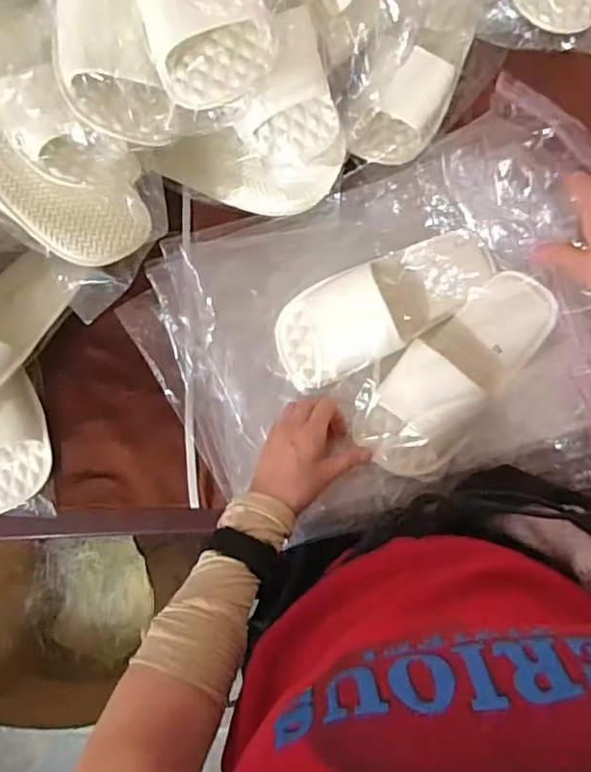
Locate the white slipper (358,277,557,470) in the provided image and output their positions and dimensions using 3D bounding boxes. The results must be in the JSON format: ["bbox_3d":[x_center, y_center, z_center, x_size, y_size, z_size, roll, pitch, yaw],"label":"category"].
[{"bbox_3d":[0.157,-0.015,0.552,0.094,0.038,0.223,42,89,6],"label":"white slipper"}]

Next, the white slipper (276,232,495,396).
[{"bbox_3d":[0.095,-0.082,0.560,0.241,0.046,0.102,-23,84,2],"label":"white slipper"}]

